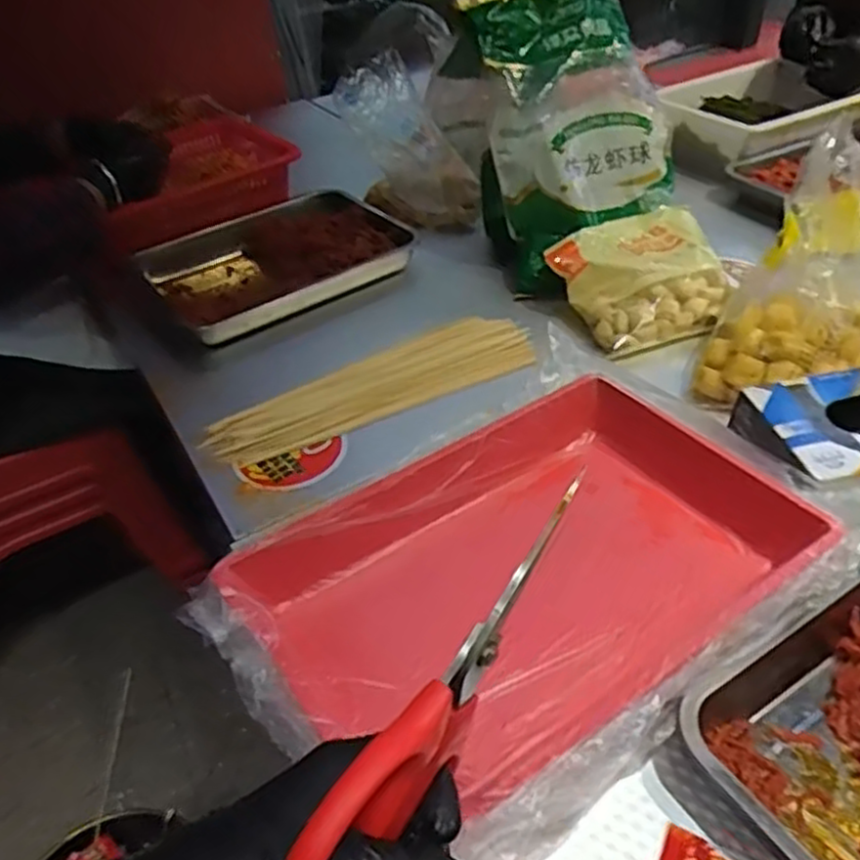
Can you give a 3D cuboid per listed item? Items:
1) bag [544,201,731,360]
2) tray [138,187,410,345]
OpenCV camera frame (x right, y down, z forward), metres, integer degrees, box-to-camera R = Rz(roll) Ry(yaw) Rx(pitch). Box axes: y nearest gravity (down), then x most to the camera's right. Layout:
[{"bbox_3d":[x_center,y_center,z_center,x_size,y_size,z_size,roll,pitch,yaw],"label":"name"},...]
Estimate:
[{"bbox_3d":[0.257,-0.180,0.876,0.188,0.062,0.177,-16,41,-11],"label":"bag"},{"bbox_3d":[-0.209,-0.233,1.012,0.322,0.048,0.238,-31,46,-26],"label":"tray"}]

